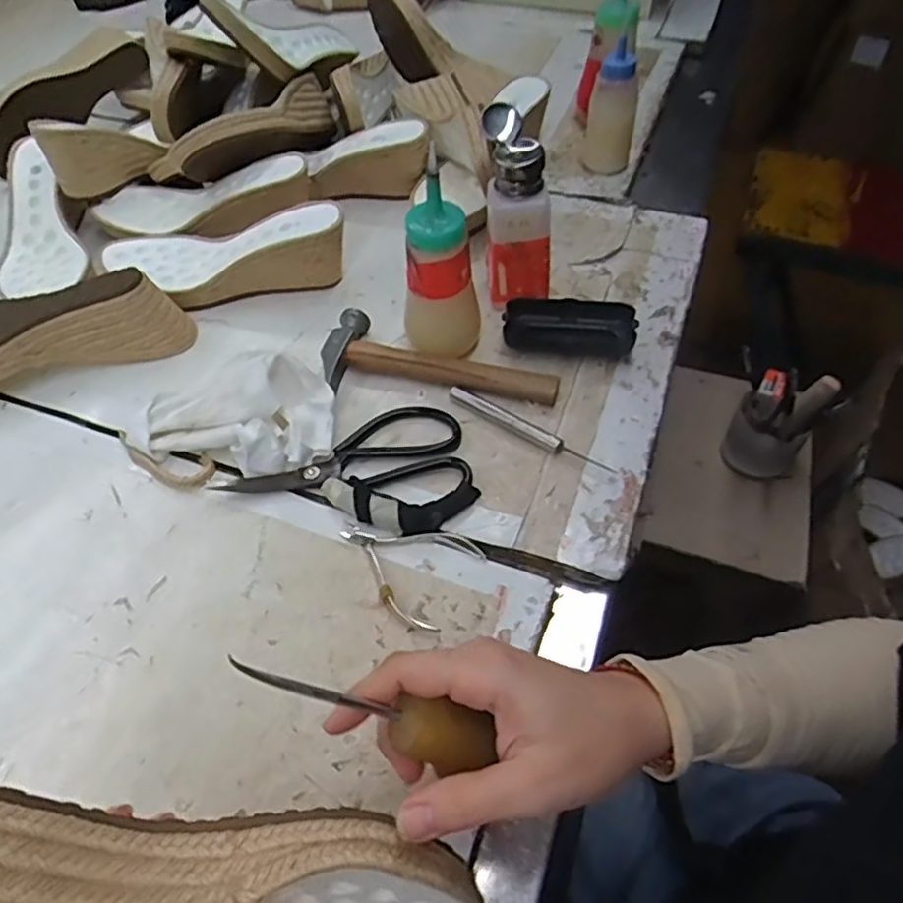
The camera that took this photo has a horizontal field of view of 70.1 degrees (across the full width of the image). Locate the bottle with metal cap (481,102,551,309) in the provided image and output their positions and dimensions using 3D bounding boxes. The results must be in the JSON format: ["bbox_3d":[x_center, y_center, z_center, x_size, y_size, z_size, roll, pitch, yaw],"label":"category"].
[{"bbox_3d":[0.051,-0.201,0.542,0.042,0.145,0.070,-18,53,-13],"label":"bottle with metal cap"}]

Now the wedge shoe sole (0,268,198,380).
[{"bbox_3d":[-0.354,-0.101,0.556,0.233,0.066,0.078,-19,53,-13],"label":"wedge shoe sole"}]

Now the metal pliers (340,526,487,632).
[{"bbox_3d":[-0.034,0.075,0.447,0.095,0.009,0.073,25,56,20],"label":"metal pliers"}]

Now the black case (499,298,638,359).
[{"bbox_3d":[0.103,-0.108,0.564,0.109,0.032,0.050,7,52,8],"label":"black case"}]

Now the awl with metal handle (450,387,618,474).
[{"bbox_3d":[0.060,-0.017,0.507,0.144,0.012,0.014,26,57,21],"label":"awl with metal handle"}]

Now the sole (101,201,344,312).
[{"bbox_3d":[-0.216,-0.187,0.609,0.233,0.075,0.079,0,51,2],"label":"sole"}]

